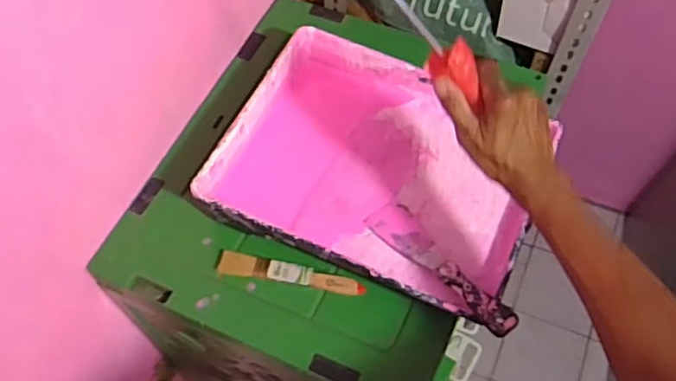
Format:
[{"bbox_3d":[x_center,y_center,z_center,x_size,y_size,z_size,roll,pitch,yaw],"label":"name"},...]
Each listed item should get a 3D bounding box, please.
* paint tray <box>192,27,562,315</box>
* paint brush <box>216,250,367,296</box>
[{"bbox_3d":[0.052,-0.034,0.737,0.350,0.060,0.283,21,62,14],"label":"paint tray"},{"bbox_3d":[-0.054,0.095,0.709,0.169,0.008,0.028,9,59,7],"label":"paint brush"}]

